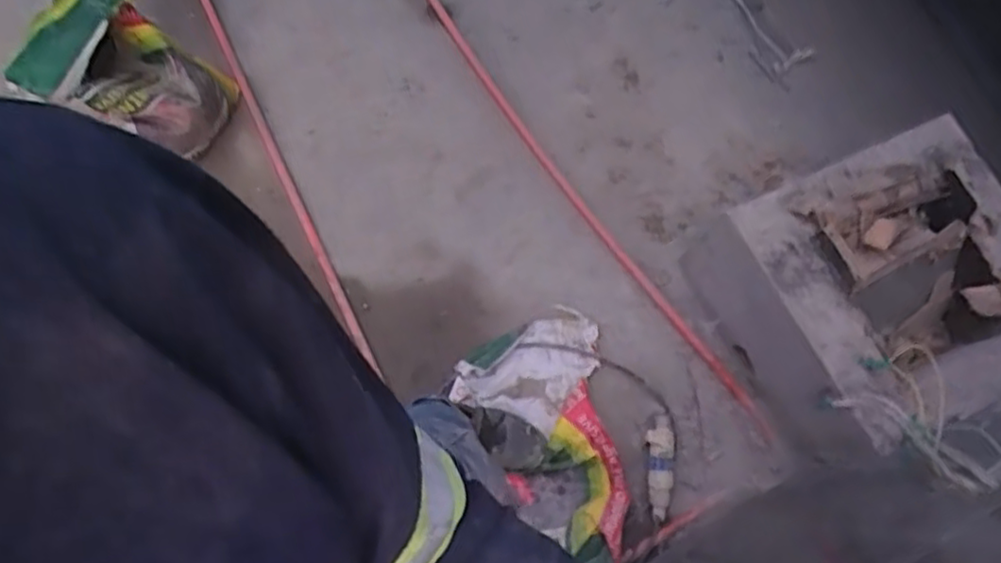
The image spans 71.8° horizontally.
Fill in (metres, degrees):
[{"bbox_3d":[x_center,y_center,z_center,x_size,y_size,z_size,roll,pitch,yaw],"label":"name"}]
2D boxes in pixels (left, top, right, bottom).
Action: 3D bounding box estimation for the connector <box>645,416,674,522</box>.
[{"bbox_3d":[0.317,0.372,1.380,0.059,0.040,0.195,8,72,0],"label":"connector"}]

